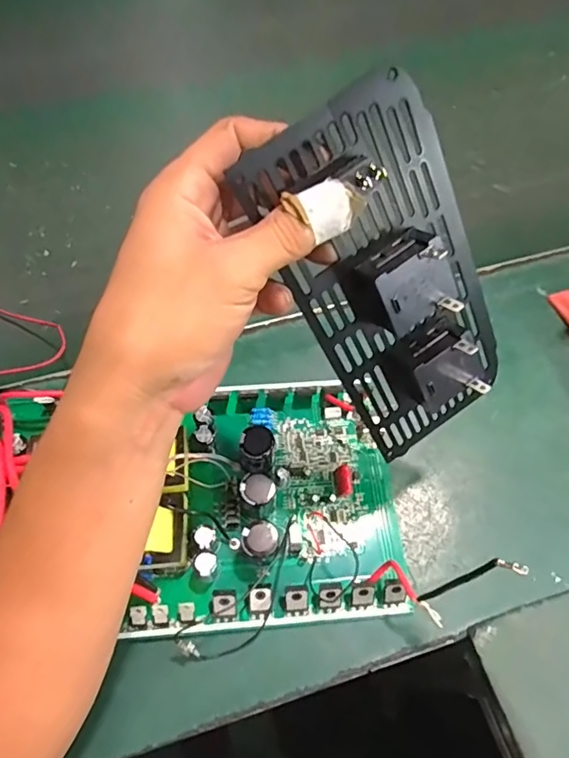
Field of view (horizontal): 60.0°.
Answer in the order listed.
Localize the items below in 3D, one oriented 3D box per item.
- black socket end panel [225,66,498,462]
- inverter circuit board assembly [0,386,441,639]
[{"bbox_3d":[0.060,-0.037,0.240,0.090,0.184,0.024,-36,35,-3],"label":"black socket end panel"},{"bbox_3d":[-0.089,0.085,0.350,0.361,0.065,0.199,5,61,-8],"label":"inverter circuit board assembly"}]

